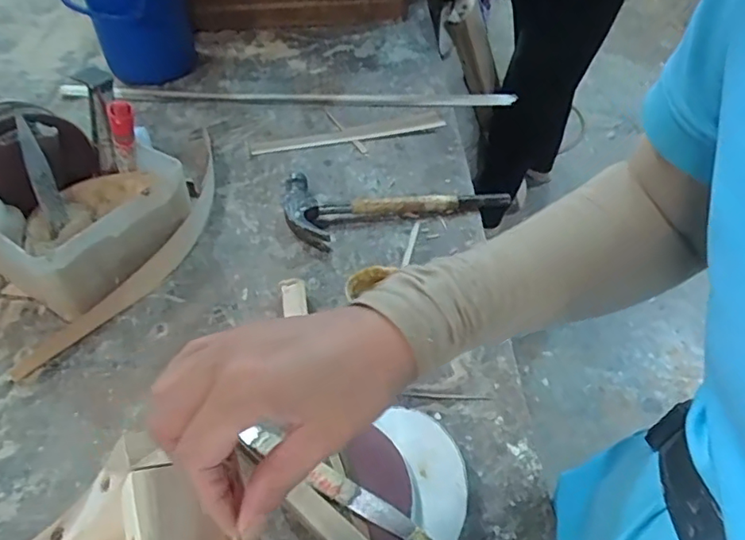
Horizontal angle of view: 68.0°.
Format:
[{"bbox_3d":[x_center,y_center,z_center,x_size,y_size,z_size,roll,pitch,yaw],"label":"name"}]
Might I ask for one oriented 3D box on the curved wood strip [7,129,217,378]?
[{"bbox_3d":[-0.214,-0.039,0.552,0.073,0.029,0.354,11,50,7],"label":"curved wood strip"}]

